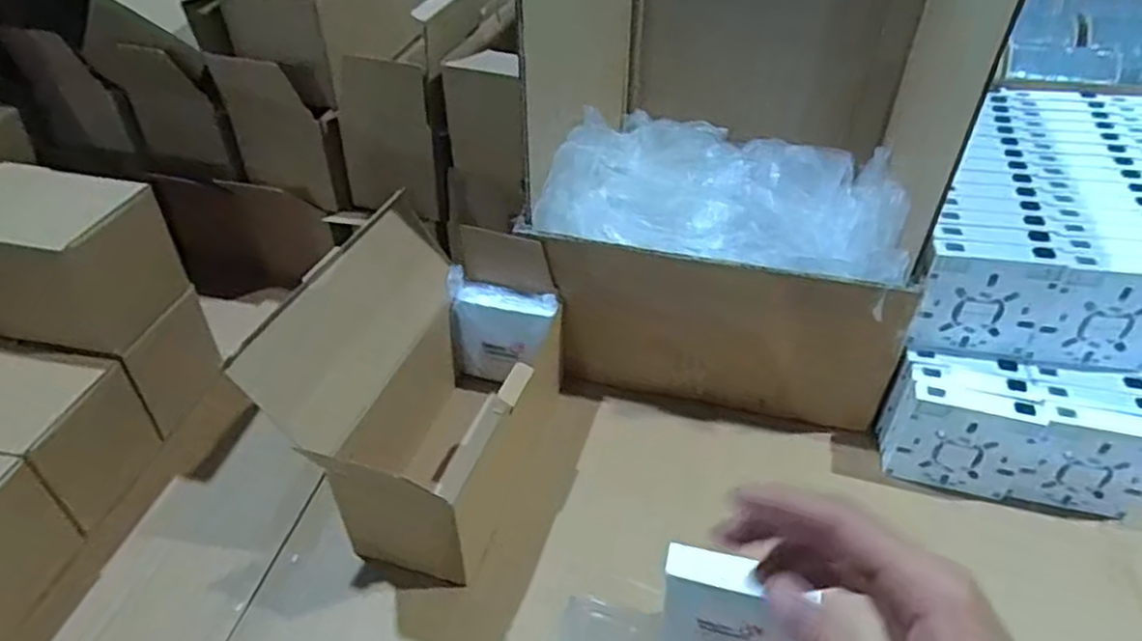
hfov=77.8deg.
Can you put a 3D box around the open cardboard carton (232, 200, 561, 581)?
[{"bbox_3d":[-0.101,0.035,0.533,0.139,0.167,0.248,13,43,15],"label":"open cardboard carton"}]

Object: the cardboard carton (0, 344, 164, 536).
[{"bbox_3d":[-0.401,0.083,0.528,0.127,0.096,0.096,10,42,11],"label":"cardboard carton"}]

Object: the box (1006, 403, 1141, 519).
[{"bbox_3d":[0.377,0.099,0.509,0.089,0.076,0.024,8,42,10],"label":"box"}]

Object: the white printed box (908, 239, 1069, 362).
[{"bbox_3d":[0.302,-0.015,0.519,0.089,0.085,0.022,6,41,8],"label":"white printed box"}]

